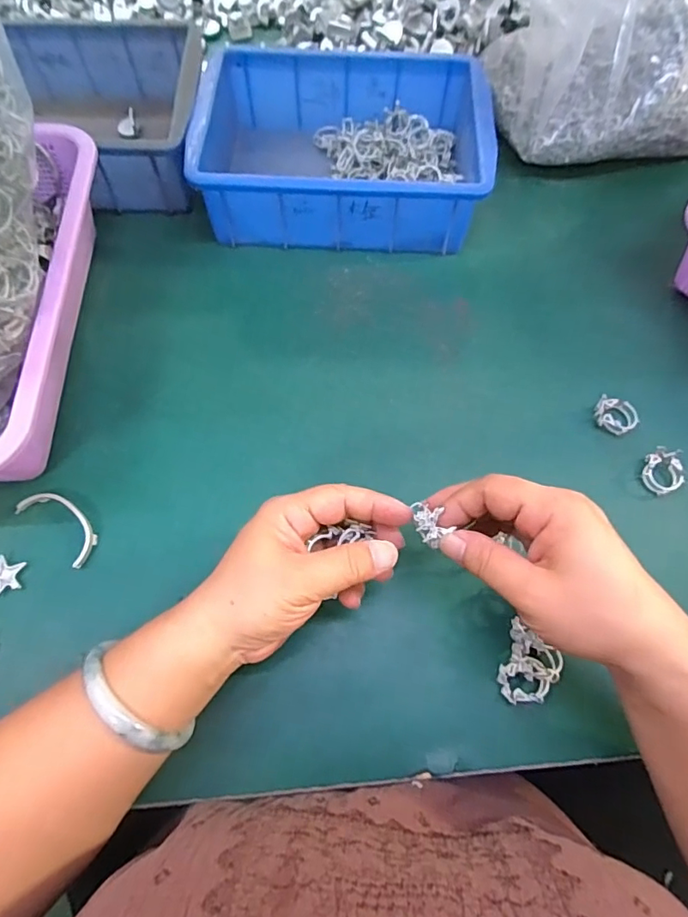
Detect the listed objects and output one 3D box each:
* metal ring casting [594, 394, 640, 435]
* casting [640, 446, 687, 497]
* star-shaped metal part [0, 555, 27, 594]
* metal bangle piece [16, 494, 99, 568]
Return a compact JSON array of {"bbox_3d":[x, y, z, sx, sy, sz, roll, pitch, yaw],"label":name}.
[{"bbox_3d":[0.207,-0.032,0.381,0.032,0.012,0.026,23,68,9],"label":"metal ring casting"},{"bbox_3d":[0.231,0.010,0.362,0.025,0.016,0.031,1,66,0],"label":"casting"},{"bbox_3d":[-0.219,0.076,0.324,0.022,0.004,0.023,25,68,10],"label":"star-shaped metal part"},{"bbox_3d":[-0.192,0.043,0.338,0.065,0.006,0.027,36,70,14],"label":"metal bangle piece"}]

